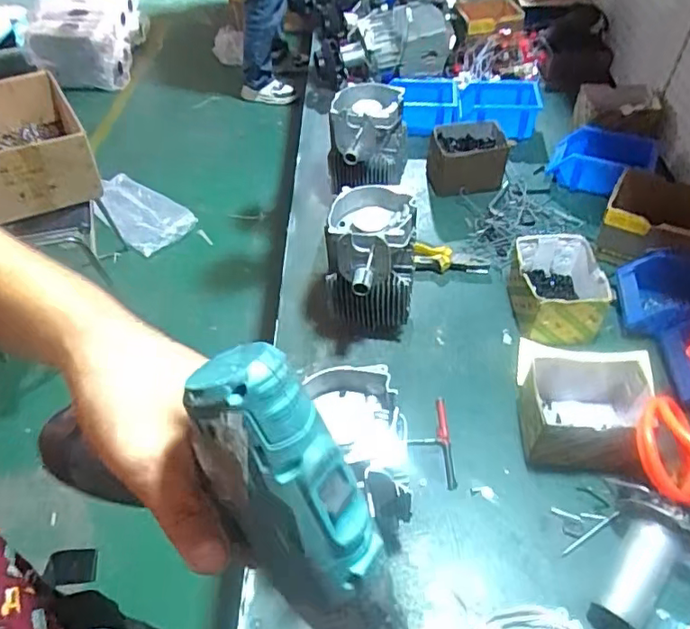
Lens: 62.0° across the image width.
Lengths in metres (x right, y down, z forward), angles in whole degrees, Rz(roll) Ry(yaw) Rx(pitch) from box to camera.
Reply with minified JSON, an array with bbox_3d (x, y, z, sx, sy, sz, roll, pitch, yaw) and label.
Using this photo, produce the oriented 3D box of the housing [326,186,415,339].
[{"bbox_3d":[0.037,-0.057,0.847,0.118,0.208,0.158,4,48,4],"label":"housing"}]

